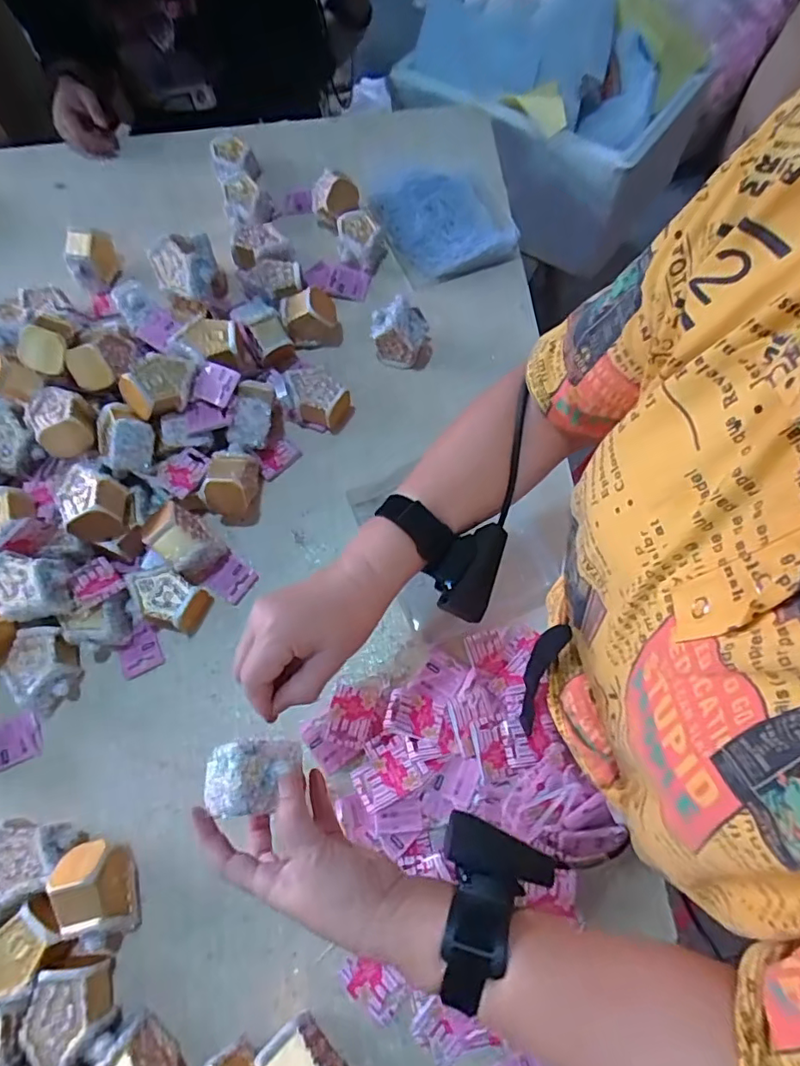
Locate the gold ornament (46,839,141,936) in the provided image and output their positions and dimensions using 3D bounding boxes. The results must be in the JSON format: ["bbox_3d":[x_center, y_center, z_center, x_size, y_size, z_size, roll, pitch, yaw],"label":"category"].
[{"bbox_3d":[-0.283,0.332,0.516,0.054,0.076,0.083,-22,69,-7],"label":"gold ornament"}]

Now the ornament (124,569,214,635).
[{"bbox_3d":[-0.265,0.076,0.633,0.086,0.048,0.059,23,70,10],"label":"ornament"}]

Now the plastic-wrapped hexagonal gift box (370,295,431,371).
[{"bbox_3d":[0.002,-0.268,0.745,0.077,0.085,0.054,7,68,4],"label":"plastic-wrapped hexagonal gift box"}]

